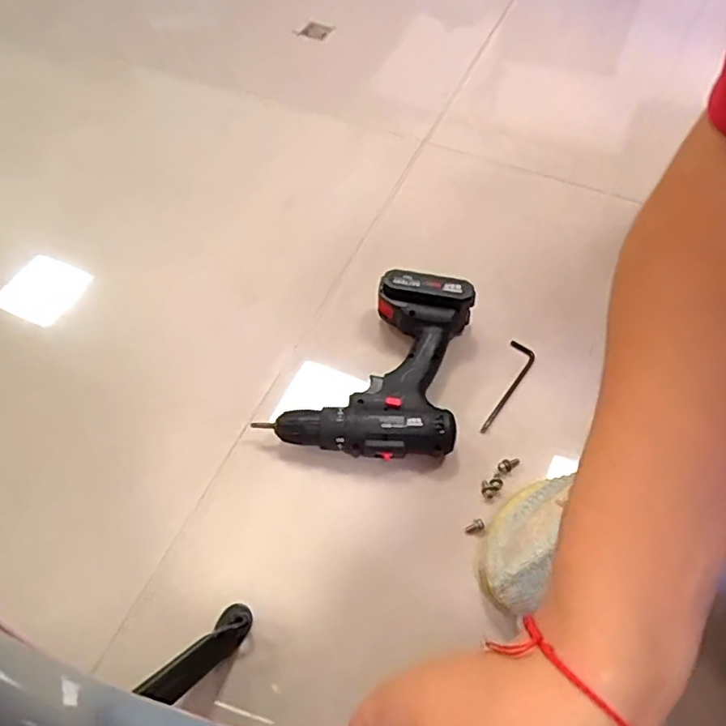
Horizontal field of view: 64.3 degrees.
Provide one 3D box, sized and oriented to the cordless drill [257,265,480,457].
[{"bbox_3d":[0.011,0.001,0.624,0.192,0.078,0.204,10,58,6],"label":"cordless drill"}]

